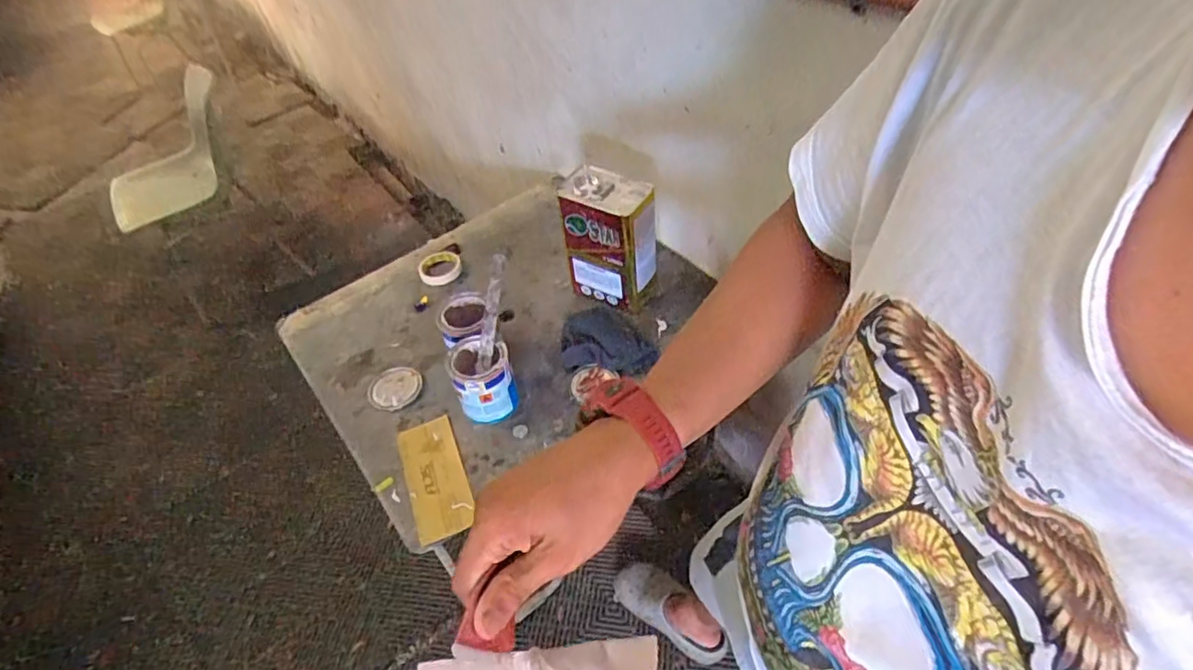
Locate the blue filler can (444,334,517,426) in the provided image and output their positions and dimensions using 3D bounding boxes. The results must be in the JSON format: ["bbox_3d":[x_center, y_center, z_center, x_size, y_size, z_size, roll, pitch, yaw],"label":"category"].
[{"bbox_3d":[-0.202,0.079,1.059,0.103,0.132,0.101,-5,47,6],"label":"blue filler can"}]

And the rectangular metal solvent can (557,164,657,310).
[{"bbox_3d":[0.032,-0.177,1.189,0.177,0.257,0.103,25,56,30],"label":"rectangular metal solvent can"}]

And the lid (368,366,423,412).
[{"bbox_3d":[-0.387,0.100,1.153,0.101,0.010,0.109,-5,47,6],"label":"lid"}]

